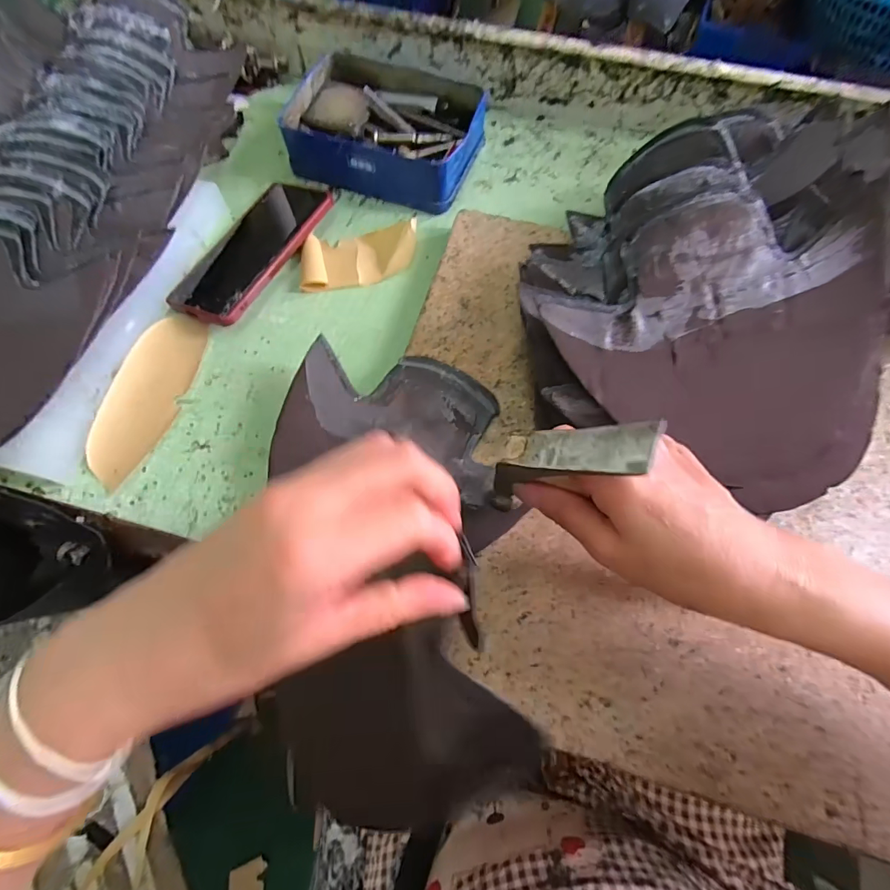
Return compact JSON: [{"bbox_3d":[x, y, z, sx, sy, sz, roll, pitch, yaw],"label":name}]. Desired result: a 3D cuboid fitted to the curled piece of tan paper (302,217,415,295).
[{"bbox_3d":[-0.080,-0.177,0.413,0.108,0.022,0.060,-13,68,-5],"label":"curled piece of tan paper"}]

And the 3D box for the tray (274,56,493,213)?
[{"bbox_3d":[-0.057,-0.315,0.450,0.179,0.044,0.146,14,68,6],"label":"tray"}]

